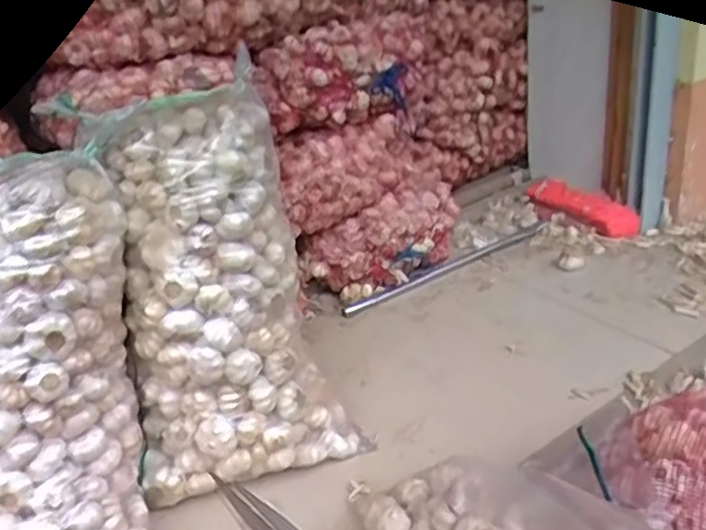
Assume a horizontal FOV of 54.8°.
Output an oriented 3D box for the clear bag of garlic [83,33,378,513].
[{"bbox_3d":[-0.203,0.015,1.043,0.307,0.631,0.196,-11,5,-6],"label":"clear bag of garlic"}]

